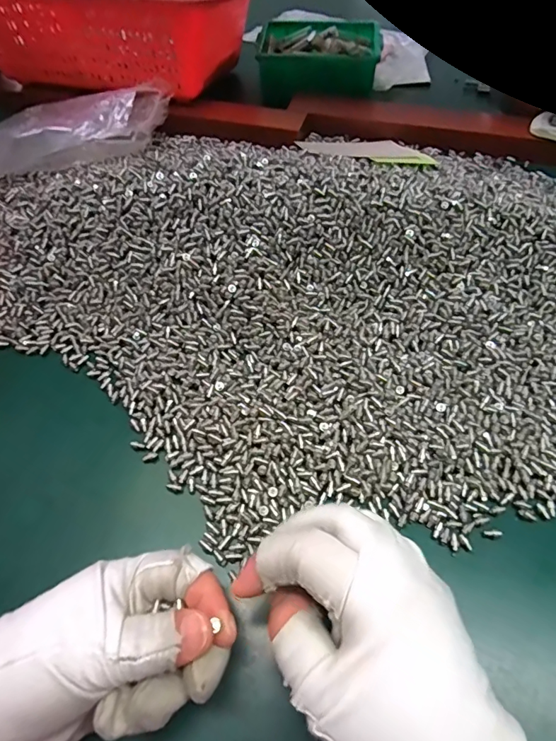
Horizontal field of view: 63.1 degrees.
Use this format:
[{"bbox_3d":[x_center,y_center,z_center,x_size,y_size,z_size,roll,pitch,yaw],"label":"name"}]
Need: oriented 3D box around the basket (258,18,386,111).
[{"bbox_3d":[0.050,-0.390,0.563,0.145,0.052,0.111,0,56,2],"label":"basket"}]

